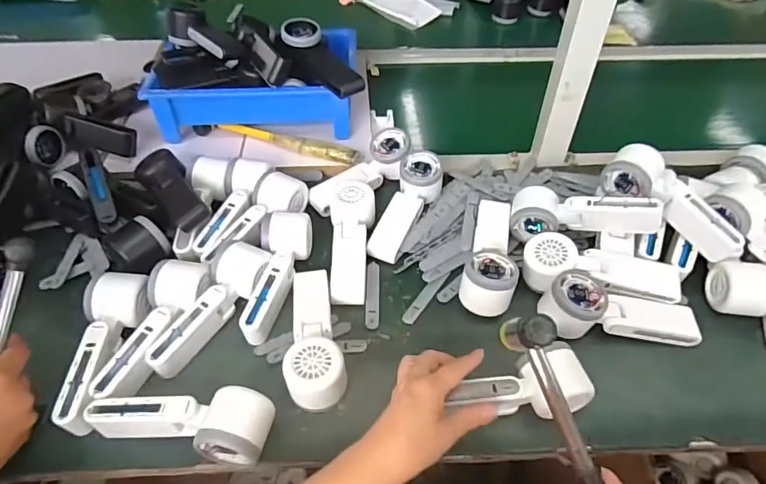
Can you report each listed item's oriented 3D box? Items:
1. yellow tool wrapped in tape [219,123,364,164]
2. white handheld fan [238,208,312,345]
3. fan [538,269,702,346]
[{"bbox_3d":[-0.142,-0.150,0.716,0.237,0.026,0.026,21,52,18],"label":"yellow tool wrapped in tape"},{"bbox_3d":[-0.125,0.034,0.549,0.054,0.048,0.156,7,48,6],"label":"white handheld fan"},{"bbox_3d":[0.254,0.071,0.517,0.164,0.054,0.064,1,48,1],"label":"fan"}]

